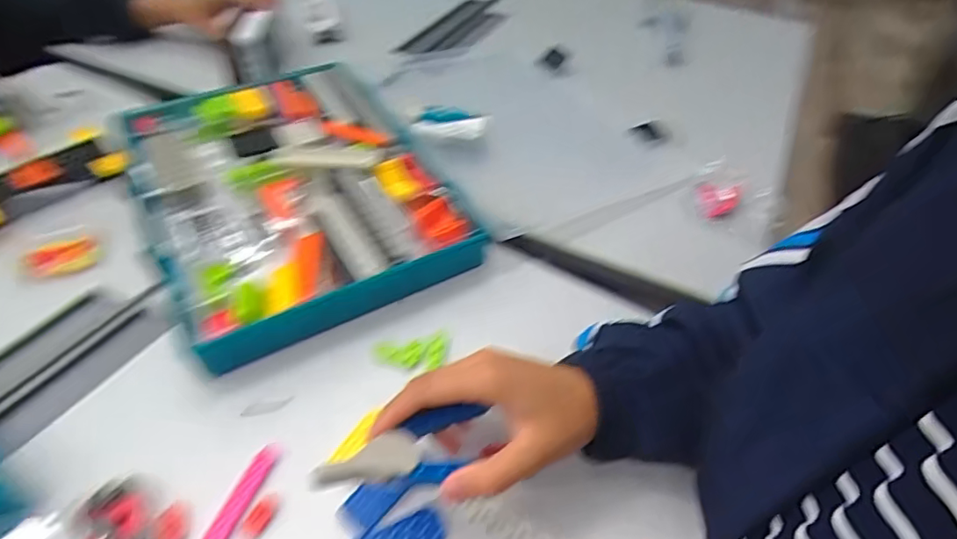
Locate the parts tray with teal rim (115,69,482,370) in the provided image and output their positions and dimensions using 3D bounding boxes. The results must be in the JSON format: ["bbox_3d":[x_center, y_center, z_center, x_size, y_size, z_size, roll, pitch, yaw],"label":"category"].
[{"bbox_3d":[-0.189,-0.093,0.542,0.265,0.040,0.366,-23,53,-22],"label":"parts tray with teal rim"}]

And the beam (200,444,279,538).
[{"bbox_3d":[-0.157,0.152,0.347,0.016,0.004,0.088,17,49,12],"label":"beam"}]

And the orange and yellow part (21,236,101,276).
[{"bbox_3d":[-0.374,-0.012,0.489,0.059,0.010,0.036,-17,51,-18],"label":"orange and yellow part"}]

